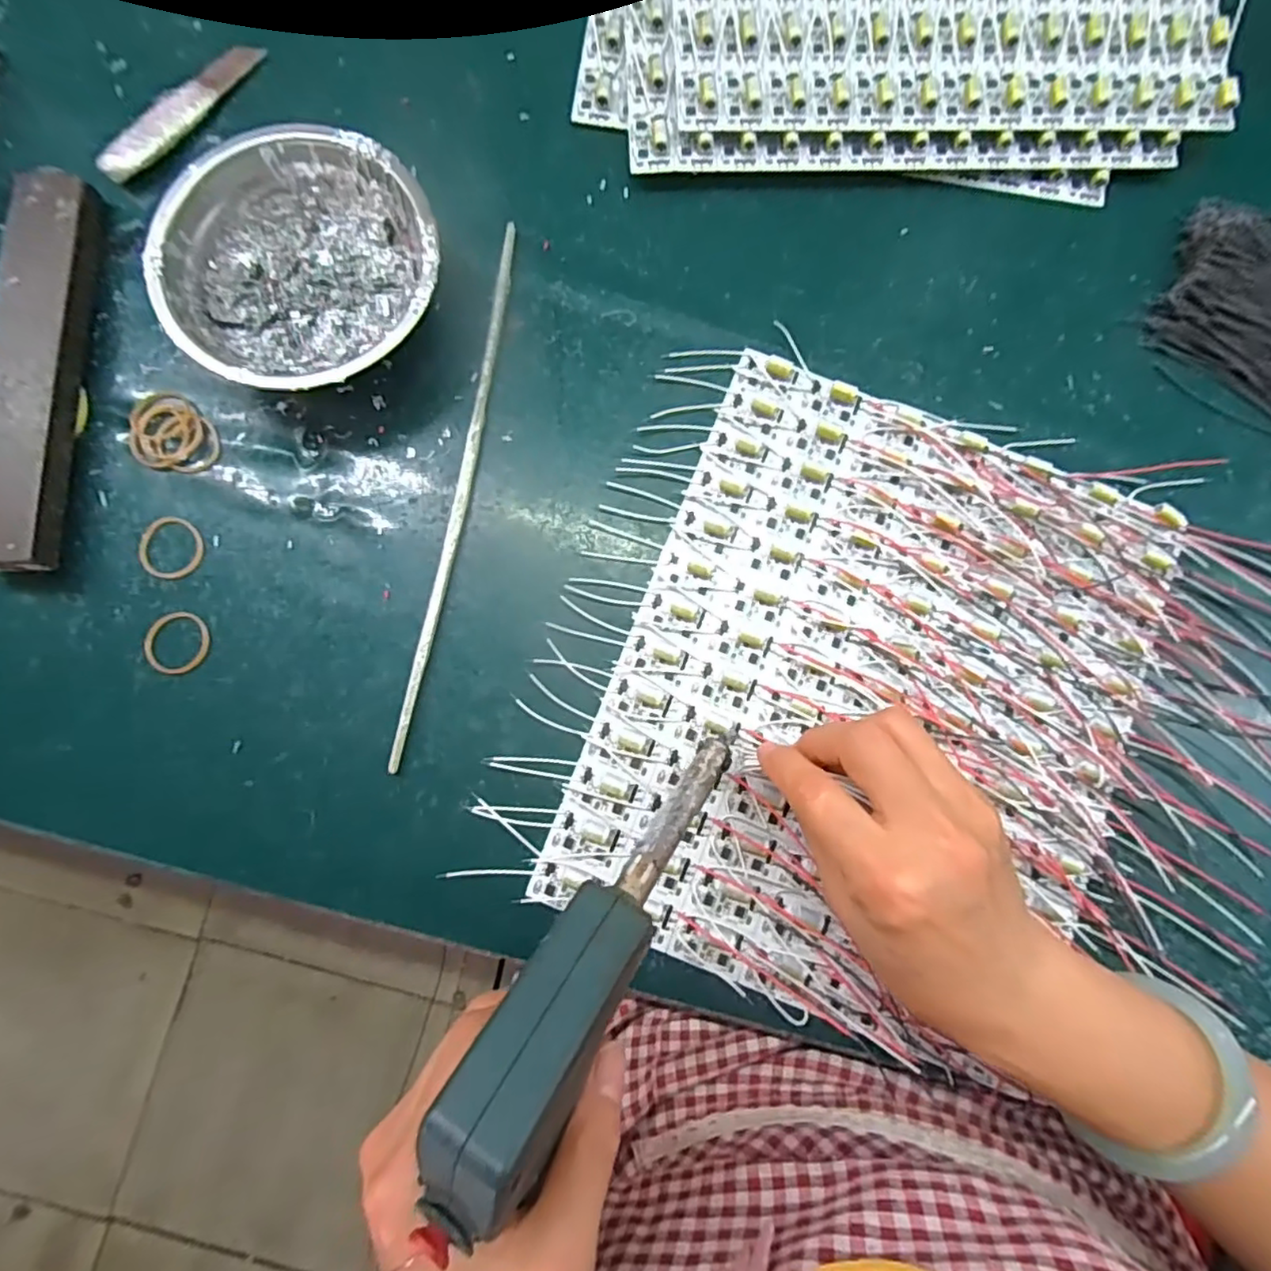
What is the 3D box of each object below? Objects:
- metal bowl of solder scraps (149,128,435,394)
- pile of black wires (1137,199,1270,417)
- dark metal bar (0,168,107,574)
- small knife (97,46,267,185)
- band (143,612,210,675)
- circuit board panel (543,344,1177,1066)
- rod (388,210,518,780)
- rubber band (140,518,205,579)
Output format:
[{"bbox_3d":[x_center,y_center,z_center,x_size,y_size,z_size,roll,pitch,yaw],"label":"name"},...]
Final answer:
[{"bbox_3d":[-0.156,-0.174,0.301,0.122,0.039,0.126,0,83,-1],"label":"metal bowl of solder scraps"},{"bbox_3d":[0.324,-0.171,0.324,0.095,0.022,0.086,29,84,2],"label":"pile of black wires"},{"bbox_3d":[-0.287,-0.130,0.297,0.035,0.029,0.195,-1,83,-1],"label":"dark metal bar"},{"bbox_3d":[-0.237,-0.276,0.324,0.022,0.011,0.103,37,84,3],"label":"small knife"},{"bbox_3d":[-0.219,0.003,0.297,0.029,0.004,0.030,0,83,-1],"label":"band"},{"bbox_3d":[0.114,0.030,0.299,0.238,0.009,0.286,22,83,1],"label":"circuit board panel"},{"bbox_3d":[-0.086,-0.074,0.307,0.009,0.008,0.276,10,83,0],"label":"rod"},{"bbox_3d":[-0.226,-0.043,0.303,0.029,0.004,0.031,0,83,-1],"label":"rubber band"}]

